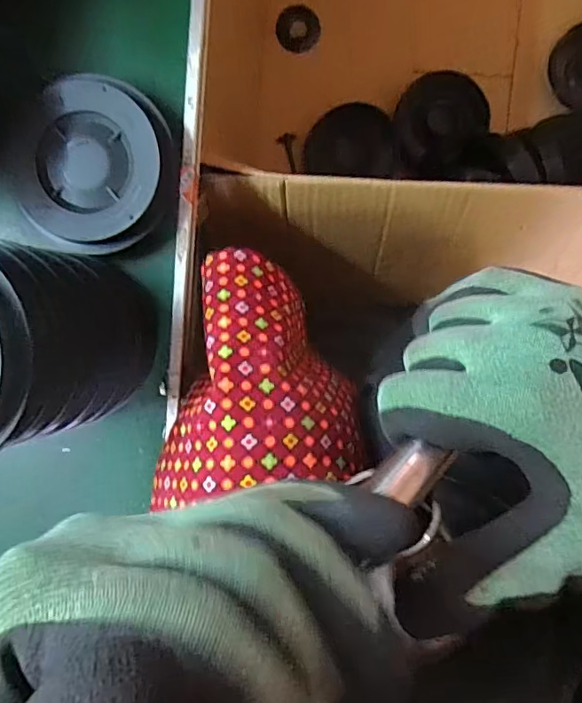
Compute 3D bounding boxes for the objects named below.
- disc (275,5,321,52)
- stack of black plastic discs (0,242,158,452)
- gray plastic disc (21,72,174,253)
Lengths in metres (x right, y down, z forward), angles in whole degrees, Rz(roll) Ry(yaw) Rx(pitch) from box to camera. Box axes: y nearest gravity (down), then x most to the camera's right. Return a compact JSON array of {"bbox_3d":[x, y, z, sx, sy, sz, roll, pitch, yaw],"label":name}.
[{"bbox_3d":[0.010,-0.457,0.736,0.064,0.004,0.059,-2,101,-12],"label":"disc"},{"bbox_3d":[-0.170,-0.001,0.330,0.133,0.146,0.119,10,95,3],"label":"stack of black plastic discs"},{"bbox_3d":[-0.140,-0.130,0.375,0.104,0.030,0.115,24,96,2],"label":"gray plastic disc"}]

